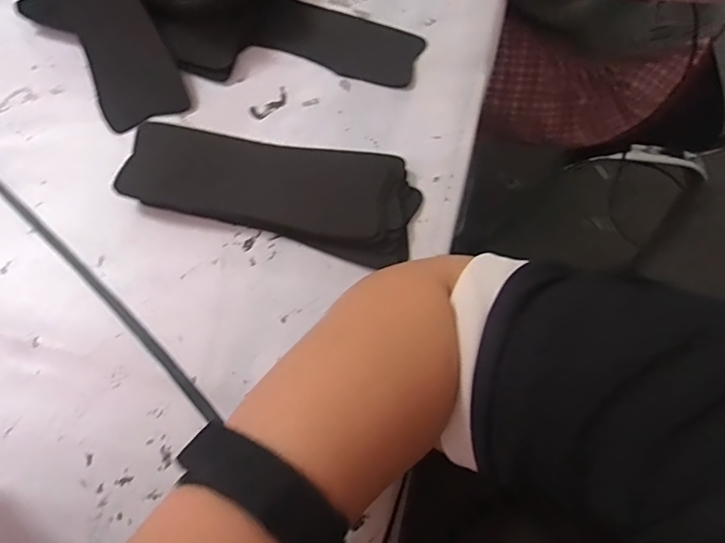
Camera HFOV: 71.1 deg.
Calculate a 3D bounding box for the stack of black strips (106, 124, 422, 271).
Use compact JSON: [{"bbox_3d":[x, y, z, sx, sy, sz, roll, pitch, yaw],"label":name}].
[{"bbox_3d":[-0.065,-0.065,0.381,0.209,0.021,0.086,14,66,3],"label":"stack of black strips"}]

